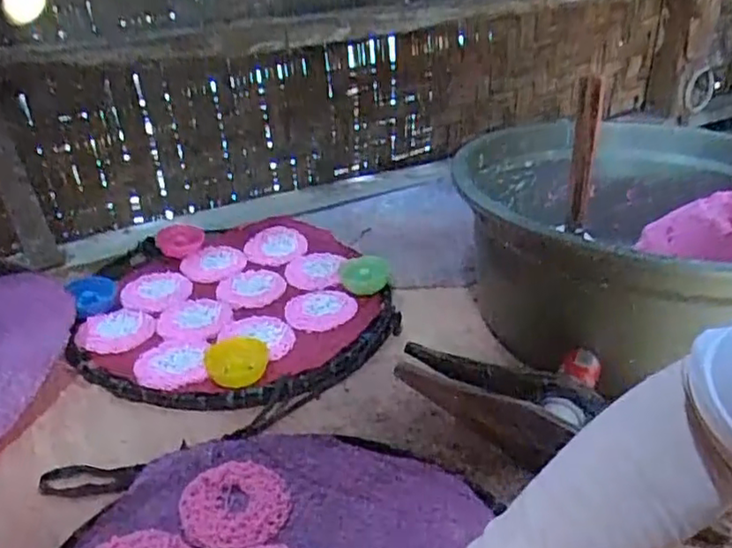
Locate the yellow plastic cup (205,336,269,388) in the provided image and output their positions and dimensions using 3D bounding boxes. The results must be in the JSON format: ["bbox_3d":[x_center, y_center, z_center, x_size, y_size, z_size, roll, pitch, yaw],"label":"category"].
[{"bbox_3d":[-0.125,0.085,0.629,0.059,0.024,0.055,-1,29,1],"label":"yellow plastic cup"}]

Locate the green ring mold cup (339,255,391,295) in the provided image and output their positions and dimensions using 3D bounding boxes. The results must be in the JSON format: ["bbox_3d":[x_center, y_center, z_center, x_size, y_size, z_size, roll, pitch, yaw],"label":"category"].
[{"bbox_3d":[-0.002,-0.002,0.773,0.059,0.031,0.068,-1,32,-1],"label":"green ring mold cup"}]

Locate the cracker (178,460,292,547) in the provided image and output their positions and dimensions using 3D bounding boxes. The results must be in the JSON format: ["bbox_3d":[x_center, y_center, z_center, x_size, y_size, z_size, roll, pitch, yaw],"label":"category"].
[{"bbox_3d":[-0.100,0.173,0.488,0.078,0.006,0.077,-21,35,-31],"label":"cracker"}]

